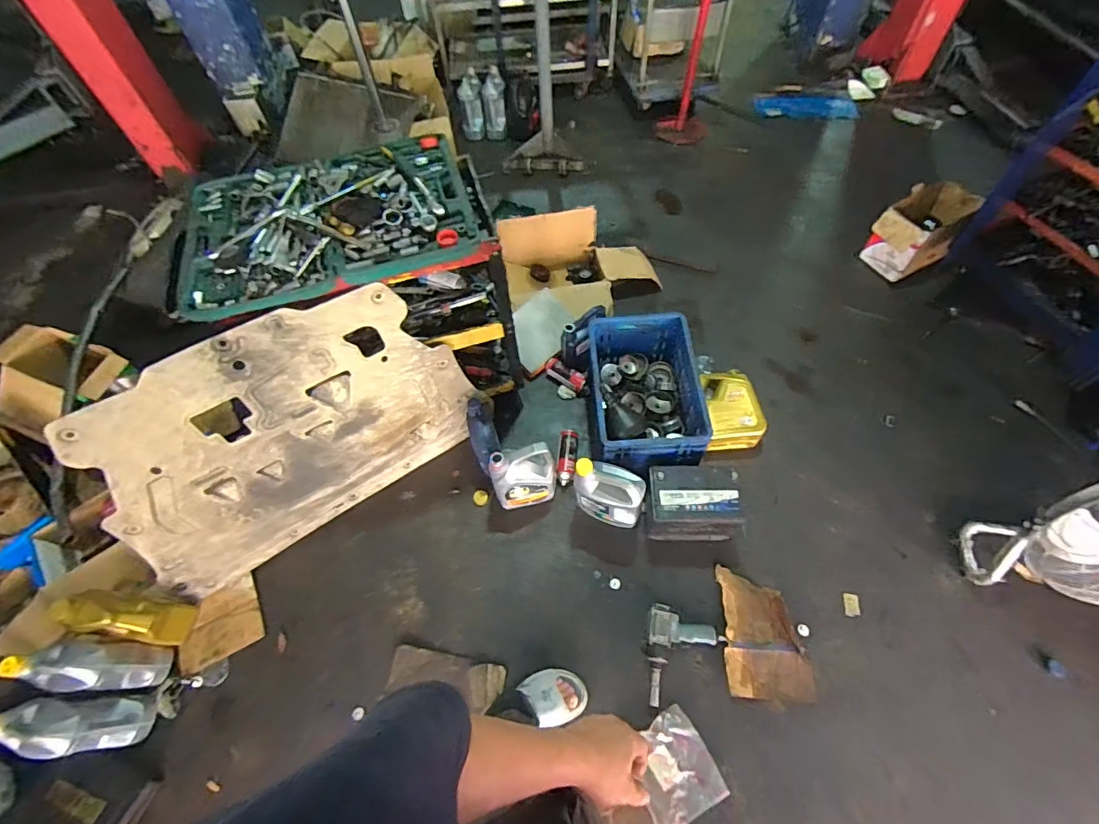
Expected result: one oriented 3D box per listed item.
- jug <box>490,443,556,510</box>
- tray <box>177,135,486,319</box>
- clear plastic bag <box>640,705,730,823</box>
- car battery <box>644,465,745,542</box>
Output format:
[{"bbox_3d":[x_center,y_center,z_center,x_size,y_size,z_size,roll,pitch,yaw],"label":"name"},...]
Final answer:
[{"bbox_3d":[-0.072,0.206,1.490,0.192,0.266,0.096,-13,59,-5],"label":"jug"},{"bbox_3d":[-0.525,-0.468,1.167,0.693,0.068,0.449,-17,59,-7],"label":"tray"},{"bbox_3d":[0.316,0.900,1.251,0.194,0.024,0.221,-19,63,-16],"label":"clear plastic bag"},{"bbox_3d":[0.429,0.272,1.459,0.269,0.185,0.181,-3,59,1],"label":"car battery"}]

